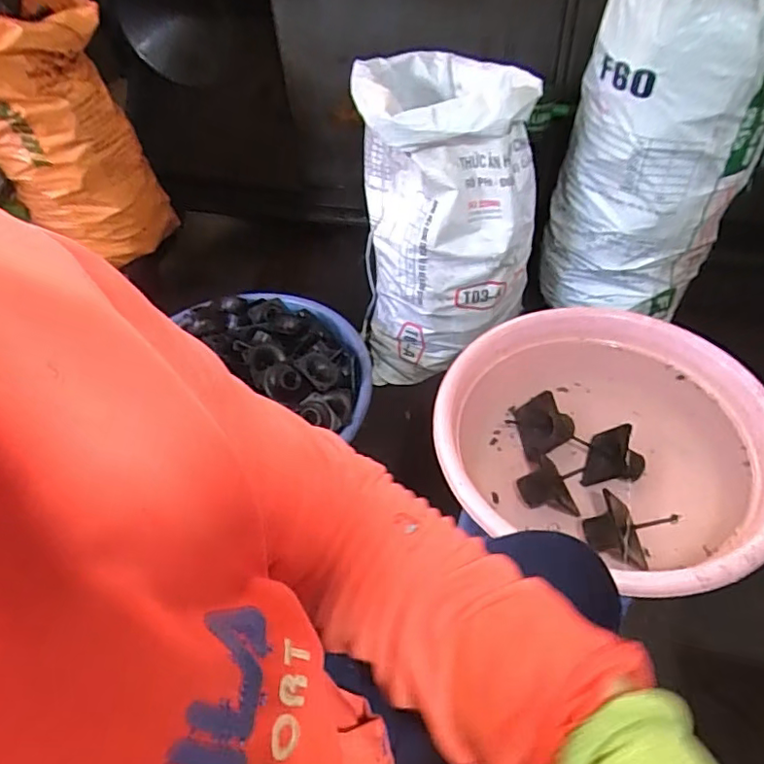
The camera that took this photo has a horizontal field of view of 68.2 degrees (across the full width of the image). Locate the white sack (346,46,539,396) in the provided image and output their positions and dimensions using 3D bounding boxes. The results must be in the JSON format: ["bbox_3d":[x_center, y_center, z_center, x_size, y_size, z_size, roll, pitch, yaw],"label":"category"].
[{"bbox_3d":[0.158,-0.404,1.392,0.384,0.623,0.488,-2,49,2],"label":"white sack"}]

